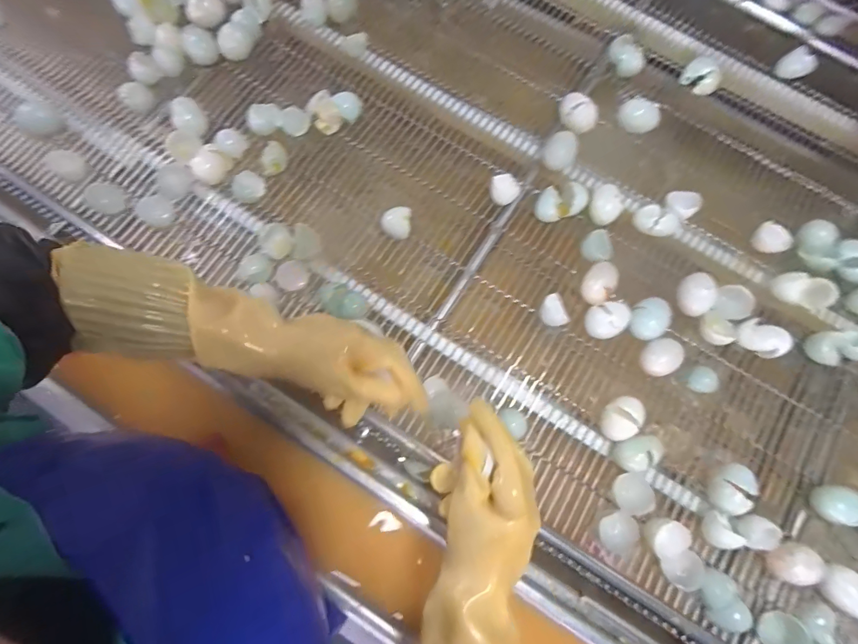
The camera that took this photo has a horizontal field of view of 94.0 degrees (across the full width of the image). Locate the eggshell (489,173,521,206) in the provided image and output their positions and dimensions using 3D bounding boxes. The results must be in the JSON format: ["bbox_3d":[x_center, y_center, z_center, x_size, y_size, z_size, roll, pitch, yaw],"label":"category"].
[{"bbox_3d":[0.111,-0.194,0.593,0.042,0.030,0.039,0,74,-1],"label":"eggshell"}]

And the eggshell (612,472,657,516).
[{"bbox_3d":[0.247,0.210,0.489,0.042,0.027,0.045,0,74,-1],"label":"eggshell"}]

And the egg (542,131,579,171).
[{"bbox_3d":[0.197,-0.254,0.599,0.053,0.048,0.051,18,75,4],"label":"egg"}]

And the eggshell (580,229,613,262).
[{"bbox_3d":[0.236,-0.103,0.568,0.045,0.025,0.042,0,74,-1],"label":"eggshell"}]

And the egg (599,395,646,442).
[{"bbox_3d":[0.246,0.123,0.510,0.045,0.040,0.062,41,77,10],"label":"egg"}]

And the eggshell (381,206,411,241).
[{"bbox_3d":[-0.047,-0.140,0.570,0.040,0.030,0.039,0,74,-1],"label":"eggshell"}]

